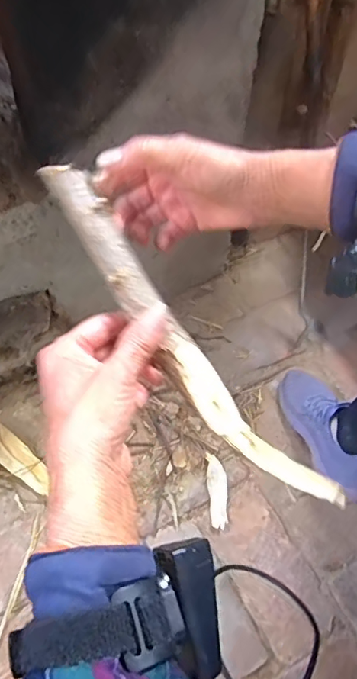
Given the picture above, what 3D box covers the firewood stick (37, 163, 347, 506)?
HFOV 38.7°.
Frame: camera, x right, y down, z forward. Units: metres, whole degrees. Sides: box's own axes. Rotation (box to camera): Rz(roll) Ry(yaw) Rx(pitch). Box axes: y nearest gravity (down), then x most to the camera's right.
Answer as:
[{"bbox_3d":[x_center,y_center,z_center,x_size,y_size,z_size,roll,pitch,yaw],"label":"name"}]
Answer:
[{"bbox_3d":[-0.001,-0.004,0.348,0.043,0.027,0.302,-35,85,-23],"label":"firewood stick"}]

